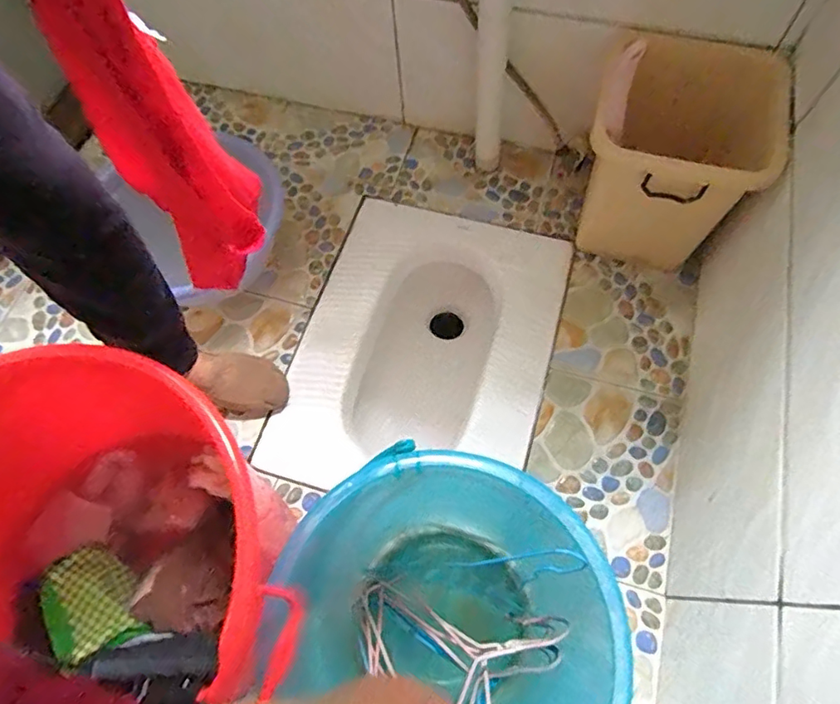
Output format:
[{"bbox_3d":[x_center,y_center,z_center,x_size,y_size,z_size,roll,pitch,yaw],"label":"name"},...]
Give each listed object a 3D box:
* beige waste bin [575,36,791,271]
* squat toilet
[{"bbox_3d":[0.391,-0.295,0.847,0.276,0.351,0.208,24,70,12],"label":"beige waste bin"},{"bbox_3d":[0.011,0.024,1.020,0.425,0.201,0.552,15,68,9],"label":"squat toilet"}]

